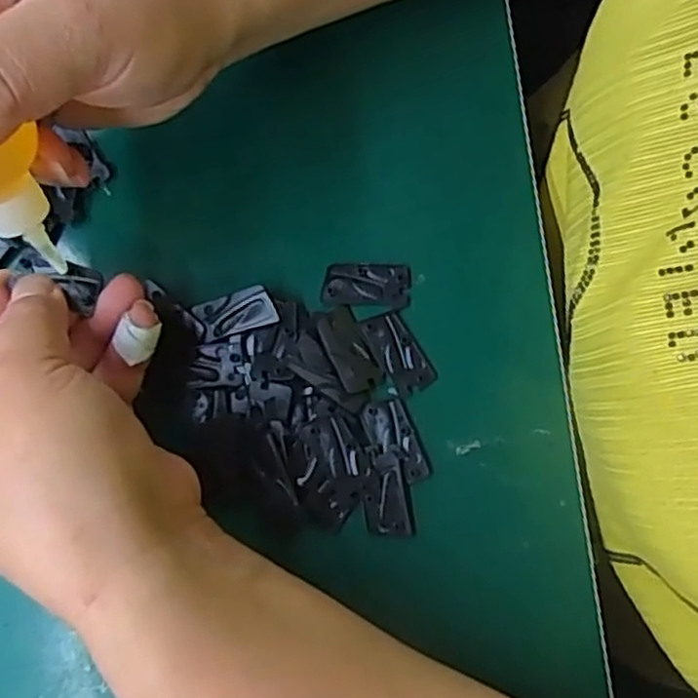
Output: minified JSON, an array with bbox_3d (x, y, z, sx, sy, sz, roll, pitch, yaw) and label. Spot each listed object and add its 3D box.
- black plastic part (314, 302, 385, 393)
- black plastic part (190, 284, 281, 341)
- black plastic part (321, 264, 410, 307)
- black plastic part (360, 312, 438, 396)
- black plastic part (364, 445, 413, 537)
[{"bbox_3d":[-0.001,-0.001,0.280,0.016,0.004,0.035,-27,80,-5],"label":"black plastic part"},{"bbox_3d":[-0.045,-0.014,0.278,0.032,0.009,0.016,-14,79,-2],"label":"black plastic part"},{"bbox_3d":[0.007,-0.026,0.285,0.035,0.004,0.017,1,79,1],"label":"black plastic part"},{"bbox_3d":[0.019,0.001,0.280,0.017,0.004,0.034,-30,80,-5],"label":"black plastic part"},{"bbox_3d":[0.014,0.055,0.270,0.017,0.004,0.033,-7,79,-1],"label":"black plastic part"}]

